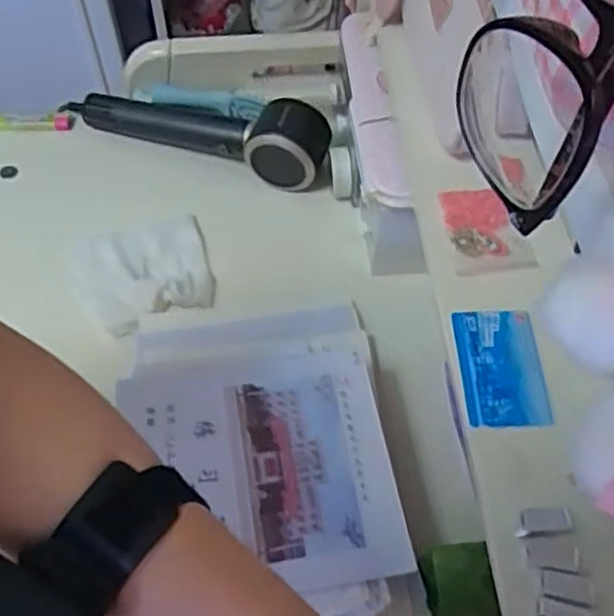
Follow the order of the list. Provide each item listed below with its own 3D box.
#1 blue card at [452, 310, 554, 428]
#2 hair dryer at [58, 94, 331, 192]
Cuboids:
[{"bbox_3d":[0.129,0.040,0.491,0.053,0.004,0.086,-4,59,1],"label":"blue card"},{"bbox_3d":[-0.120,-0.200,0.785,0.288,0.082,0.070,19,60,11],"label":"hair dryer"}]

